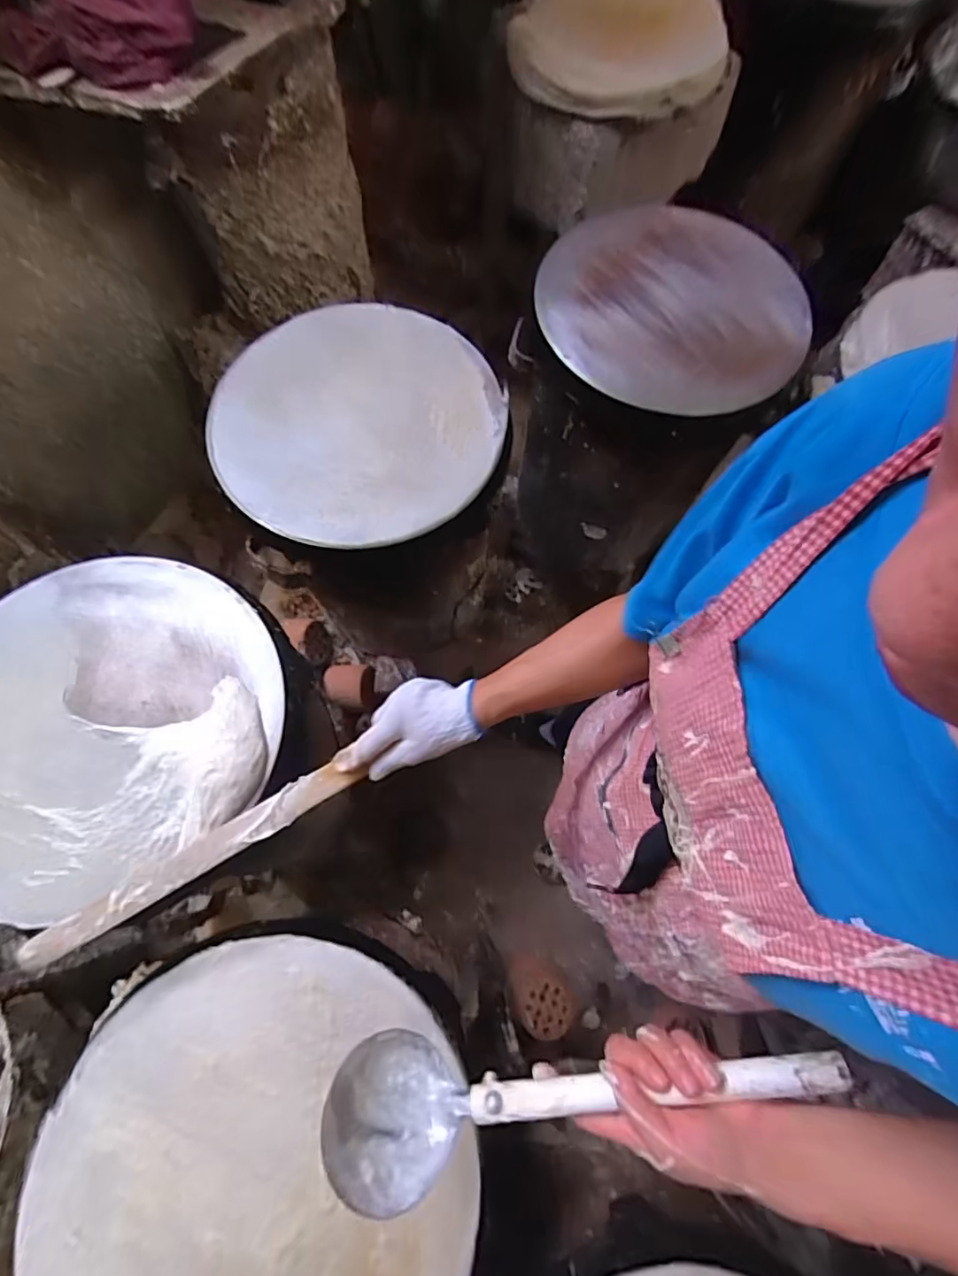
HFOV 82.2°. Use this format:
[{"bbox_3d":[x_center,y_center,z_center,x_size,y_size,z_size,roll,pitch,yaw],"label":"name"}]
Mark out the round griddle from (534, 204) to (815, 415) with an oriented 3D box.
[{"bbox_3d":[0.288,-0.484,0.795,0.382,0.043,0.382,-4,71,-3],"label":"round griddle"}]

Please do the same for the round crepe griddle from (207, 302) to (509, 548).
[{"bbox_3d":[-0.155,-0.294,0.740,0.352,0.048,0.387,1,70,-1],"label":"round crepe griddle"}]

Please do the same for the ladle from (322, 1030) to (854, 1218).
[{"bbox_3d":[0.066,0.309,0.369,0.332,0.055,0.087,-11,71,7],"label":"ladle"}]

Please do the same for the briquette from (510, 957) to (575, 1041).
[{"bbox_3d":[0.117,0.699,1.069,0.116,0.129,0.095,18,71,5],"label":"briquette"}]

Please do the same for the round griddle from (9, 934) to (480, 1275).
[{"bbox_3d":[-0.194,0.466,0.472,0.365,0.030,0.358,1,70,-1],"label":"round griddle"}]

